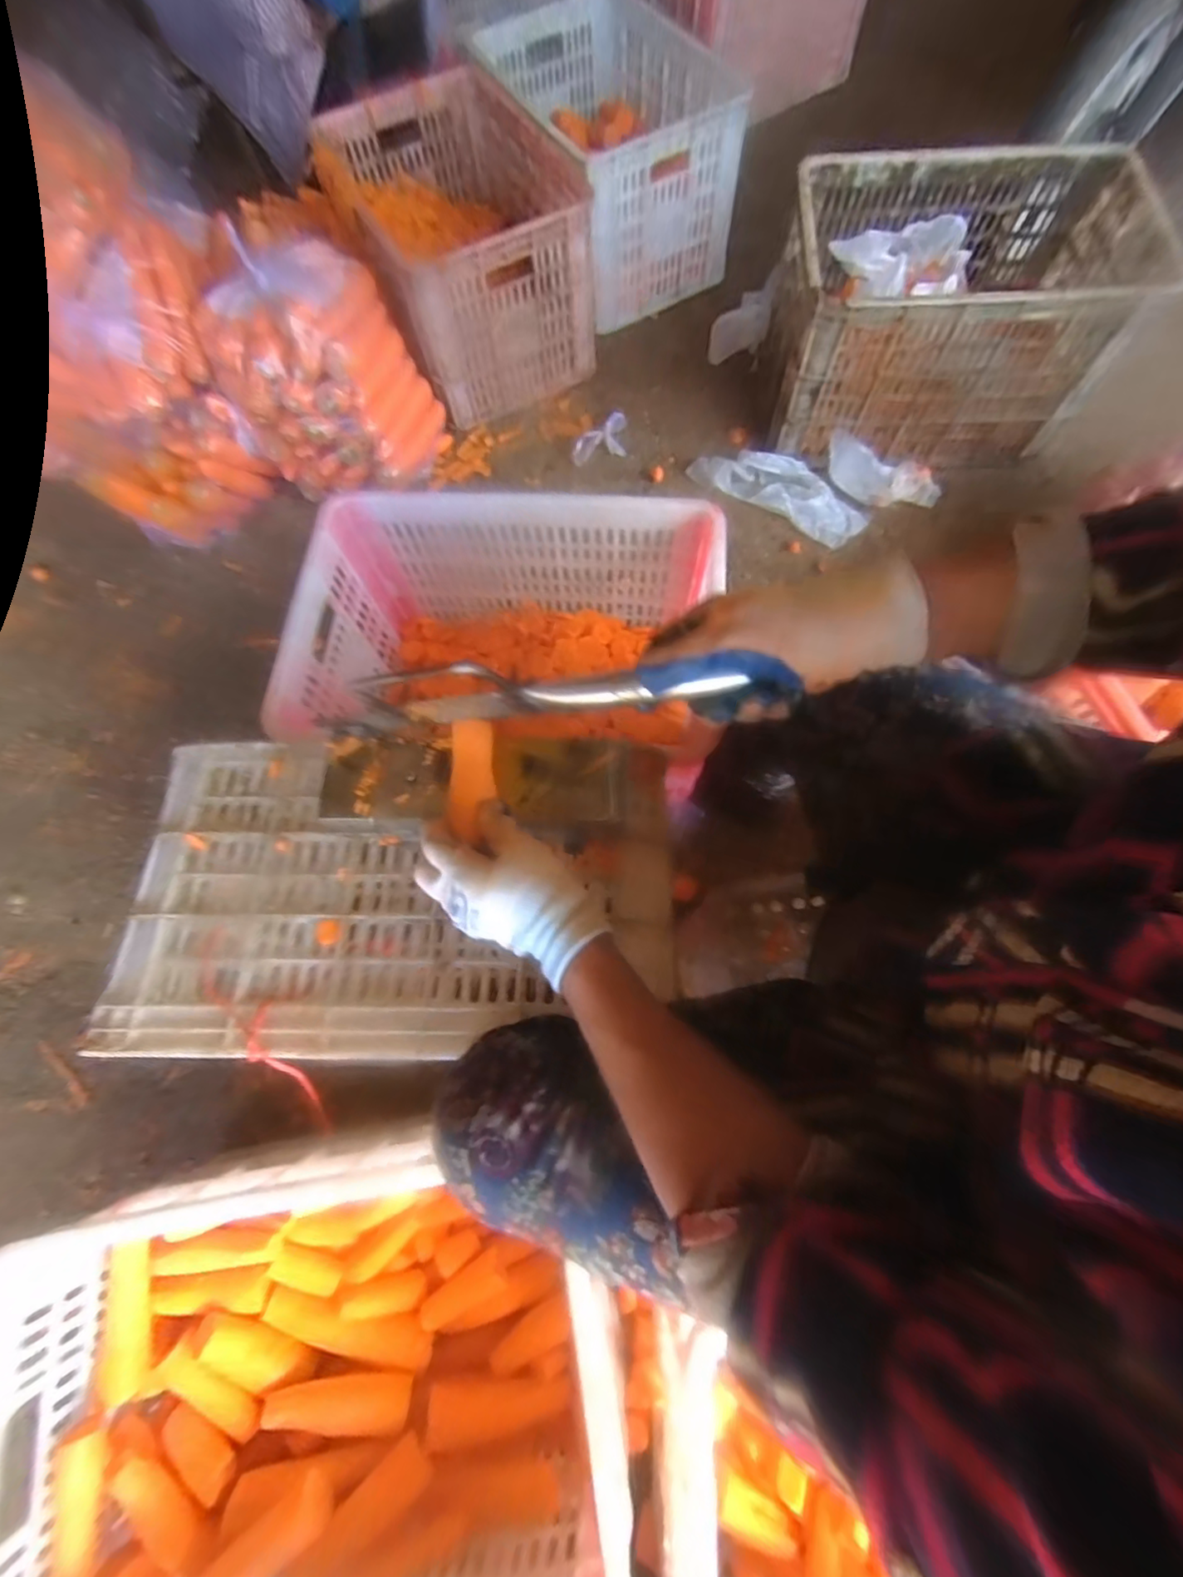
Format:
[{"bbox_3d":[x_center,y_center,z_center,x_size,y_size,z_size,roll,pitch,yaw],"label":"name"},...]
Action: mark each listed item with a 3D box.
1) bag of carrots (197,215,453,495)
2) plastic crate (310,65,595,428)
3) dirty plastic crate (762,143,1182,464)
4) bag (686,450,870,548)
[{"bbox_3d":[-0.476,-0.728,1.020,0.230,0.412,0.288,8,67,22],"label":"bag of carrots"},{"bbox_3d":[-0.257,-1.075,1.130,0.375,0.289,0.500,-27,73,-7],"label":"plastic crate"},{"bbox_3d":[0.622,-0.848,1.002,0.557,0.267,0.377,6,72,4],"label":"dirty plastic crate"},{"bbox_3d":[0.362,-0.583,1.091,0.357,0.055,0.126,27,75,11],"label":"bag"}]

